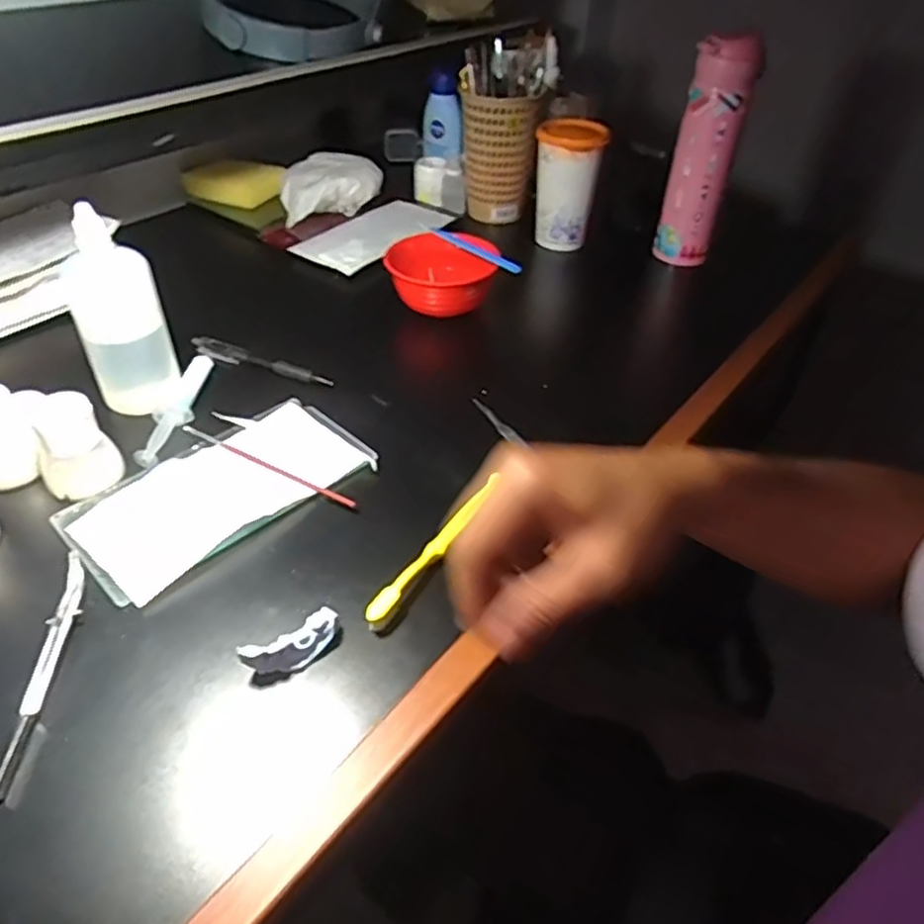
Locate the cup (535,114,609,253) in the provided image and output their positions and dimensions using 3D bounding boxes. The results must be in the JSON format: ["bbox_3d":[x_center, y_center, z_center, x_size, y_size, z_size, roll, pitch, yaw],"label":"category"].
[{"bbox_3d":[0.118,-0.312,0.783,0.069,0.126,0.067,4,42,1],"label":"cup"}]

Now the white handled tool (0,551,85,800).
[{"bbox_3d":[-0.230,0.110,0.382,0.014,0.008,0.146,-3,42,-7],"label":"white handled tool"}]

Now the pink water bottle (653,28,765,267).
[{"bbox_3d":[0.254,-0.321,0.724,0.061,0.220,0.058,13,43,11],"label":"pink water bottle"}]

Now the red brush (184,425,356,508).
[{"bbox_3d":[-0.146,0.000,0.506,0.162,0.004,0.008,23,46,20],"label":"red brush"}]

